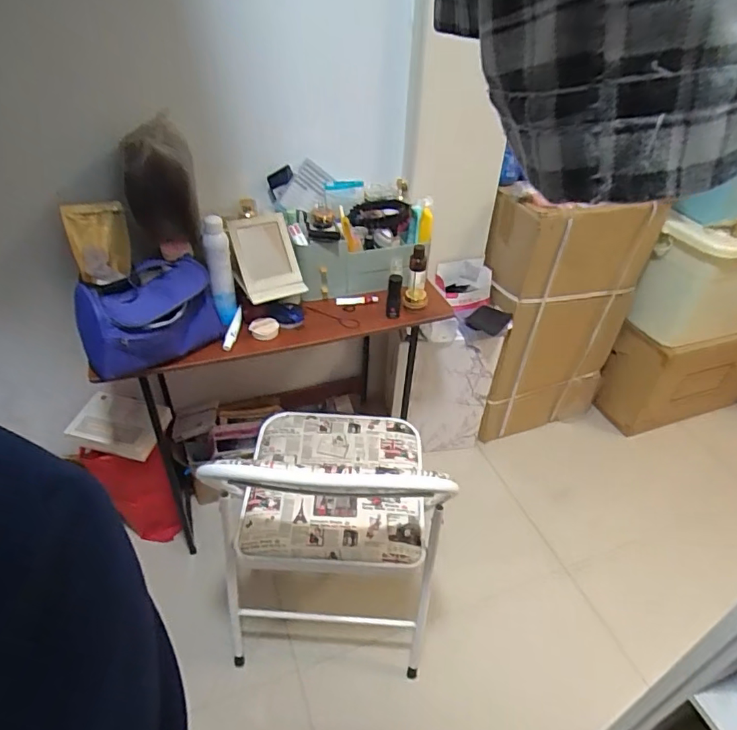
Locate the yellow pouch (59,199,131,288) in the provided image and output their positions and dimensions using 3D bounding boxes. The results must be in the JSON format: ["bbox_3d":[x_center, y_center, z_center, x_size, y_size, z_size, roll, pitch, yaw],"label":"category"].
[{"bbox_3d":[-0.537,-0.238,1.038,0.111,0.033,0.169,-13,84,-14],"label":"yellow pouch"}]

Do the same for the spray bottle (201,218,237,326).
[{"bbox_3d":[-0.298,-0.188,1.047,0.048,0.214,0.050,-9,40,-13],"label":"spray bottle"}]

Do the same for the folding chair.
[{"bbox_3d":[-0.072,0.296,1.152,0.433,0.691,0.435,4,39,2],"label":"folding chair"}]

